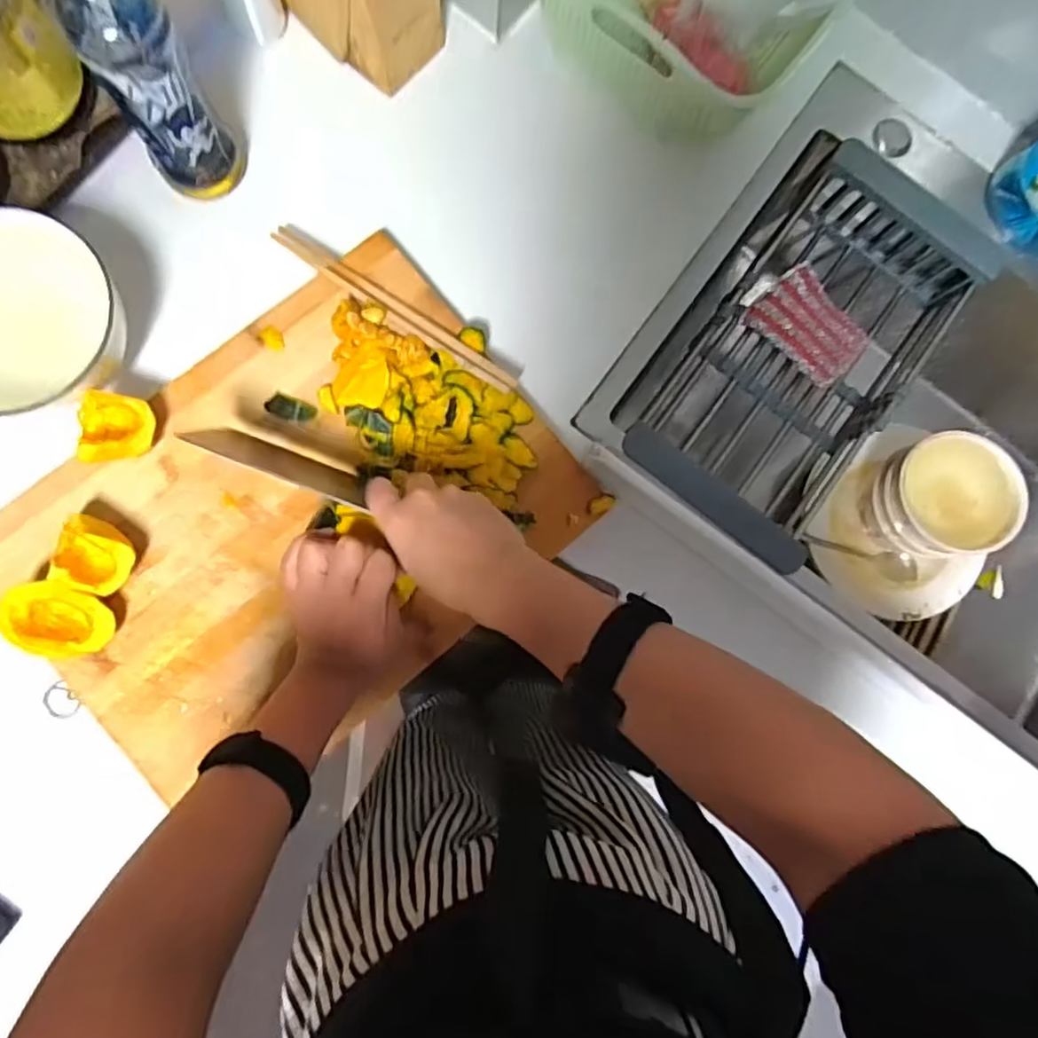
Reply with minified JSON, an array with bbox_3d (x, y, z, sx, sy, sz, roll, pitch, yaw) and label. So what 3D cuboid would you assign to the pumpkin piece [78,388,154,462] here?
[{"bbox_3d":[-0.308,-0.067,0.506,0.054,0.036,0.053,10,83,-4],"label":"pumpkin piece"}]

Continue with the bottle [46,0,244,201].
[{"bbox_3d":[-0.257,-0.309,0.449,0.058,0.212,0.057,-34,88,-7],"label":"bottle"}]

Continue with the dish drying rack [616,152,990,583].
[{"bbox_3d":[0.273,-0.151,0.659,0.181,0.118,0.378,37,82,0],"label":"dish drying rack"}]

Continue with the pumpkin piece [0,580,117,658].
[{"bbox_3d":[-0.337,0.074,0.489,0.066,0.040,0.052,1,84,-5],"label":"pumpkin piece"}]

